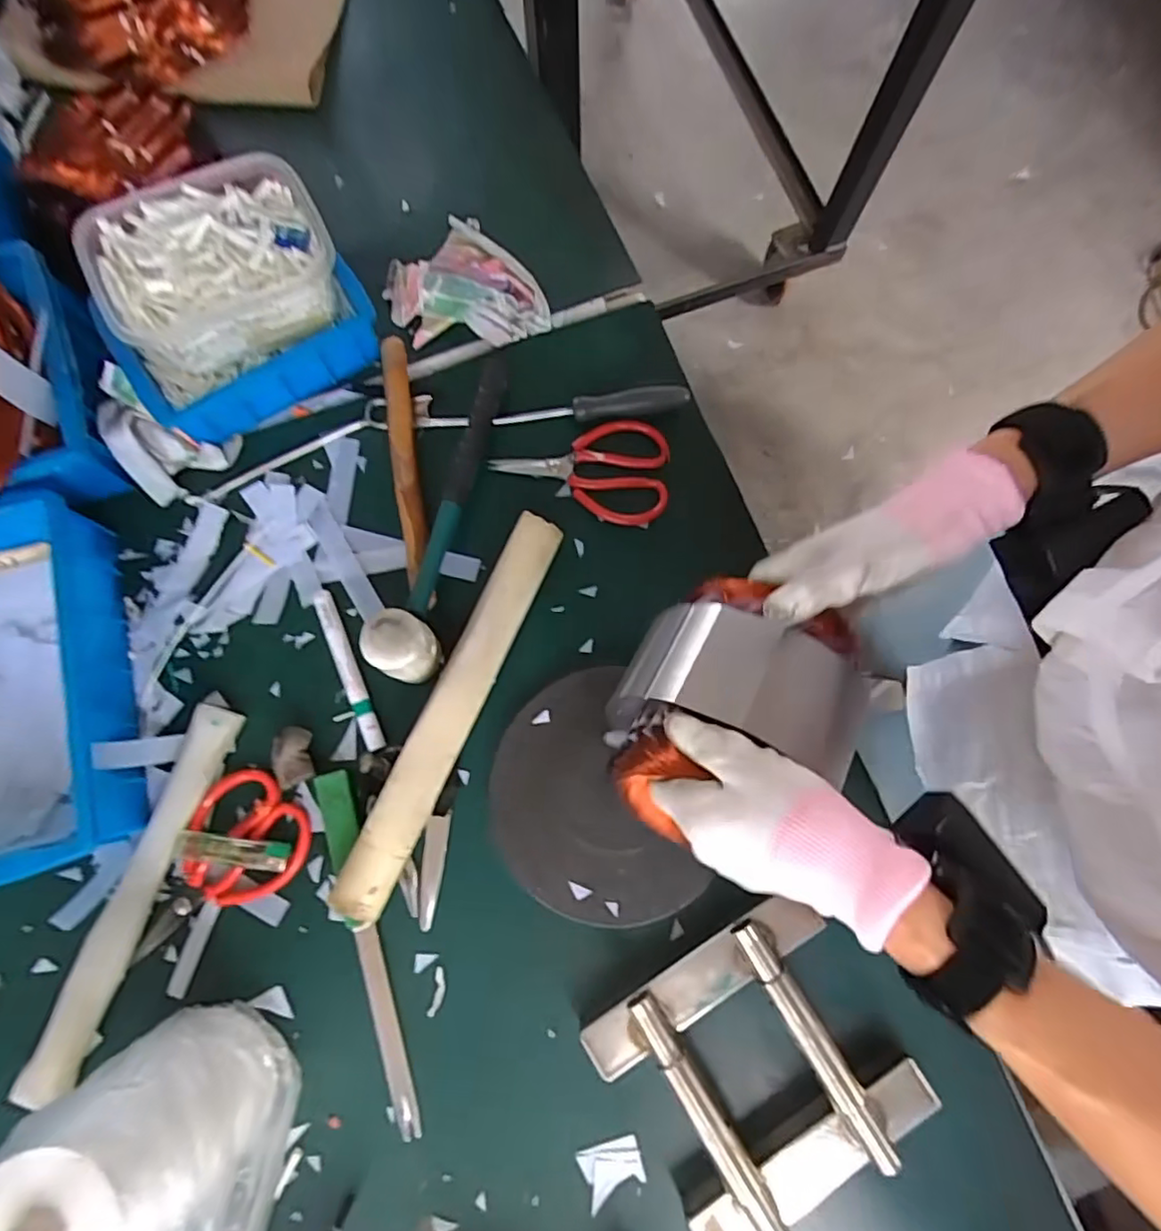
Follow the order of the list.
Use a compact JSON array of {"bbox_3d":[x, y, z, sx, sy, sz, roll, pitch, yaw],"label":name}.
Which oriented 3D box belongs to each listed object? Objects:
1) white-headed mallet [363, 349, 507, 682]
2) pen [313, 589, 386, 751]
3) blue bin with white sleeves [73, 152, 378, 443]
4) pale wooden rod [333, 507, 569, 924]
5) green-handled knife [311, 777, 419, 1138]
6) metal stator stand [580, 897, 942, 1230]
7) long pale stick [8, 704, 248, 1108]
[{"bbox_3d":[-0.106,-0.097,0.523,0.046,0.070,0.308,14,78,3],"label":"white-headed mallet"},{"bbox_3d":[-0.194,0.044,0.524,0.017,0.011,0.141,-24,79,-5],"label":"pen"},{"bbox_3d":[-0.289,-0.256,0.522,0.194,0.138,0.129,-33,80,-7],"label":"blue bin with white sleeves"},{"bbox_3d":[-0.100,0.073,0.504,0.038,0.039,0.336,24,79,5],"label":"pale wooden rod"},{"bbox_3d":[-0.164,0.257,0.483,0.025,0.017,0.273,-16,79,-4],"label":"green-handled knife"},{"bbox_3d":[0.126,0.331,0.452,0.202,0.041,0.182,-30,80,-5],"label":"metal stator stand"},{"bbox_3d":[-0.345,0.211,0.483,0.042,0.023,0.292,19,79,4],"label":"long pale stick"}]

